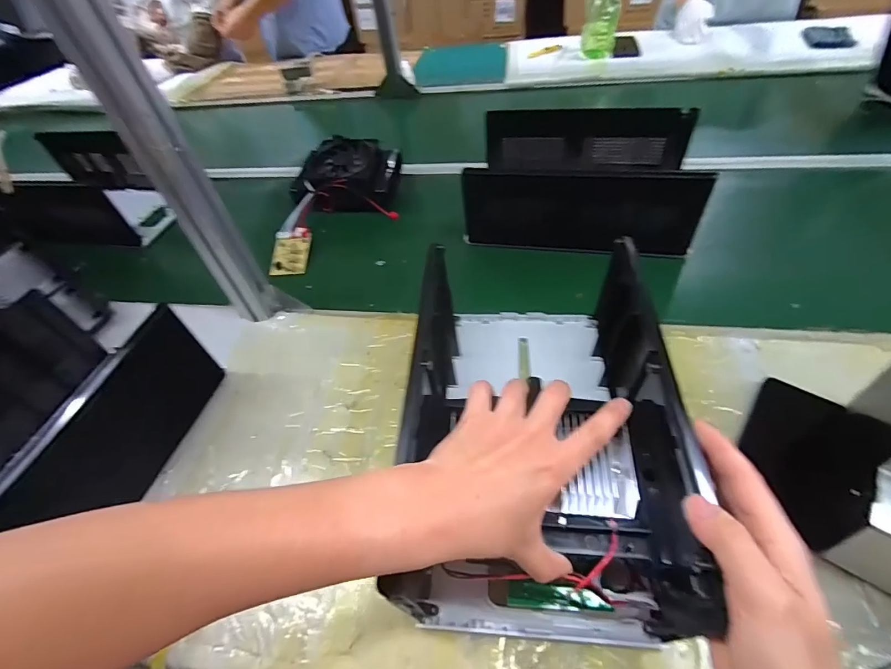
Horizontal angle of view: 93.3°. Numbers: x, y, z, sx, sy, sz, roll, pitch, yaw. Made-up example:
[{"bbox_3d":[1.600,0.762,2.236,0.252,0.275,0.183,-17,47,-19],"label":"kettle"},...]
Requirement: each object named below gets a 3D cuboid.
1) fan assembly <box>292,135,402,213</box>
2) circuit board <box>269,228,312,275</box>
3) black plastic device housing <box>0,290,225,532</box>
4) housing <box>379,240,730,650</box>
[{"bbox_3d":[-0.185,-0.300,0.807,0.186,0.075,0.156,4,49,9],"label":"fan assembly"},{"bbox_3d":[-0.265,-0.144,0.722,0.062,0.009,0.087,-1,70,-2],"label":"circuit board"},{"bbox_3d":[-0.440,0.123,0.426,0.234,0.143,0.335,7,52,12],"label":"black plastic device housing"},{"bbox_3d":[0.081,0.070,0.396,0.209,0.142,0.342,1,51,7],"label":"housing"}]

